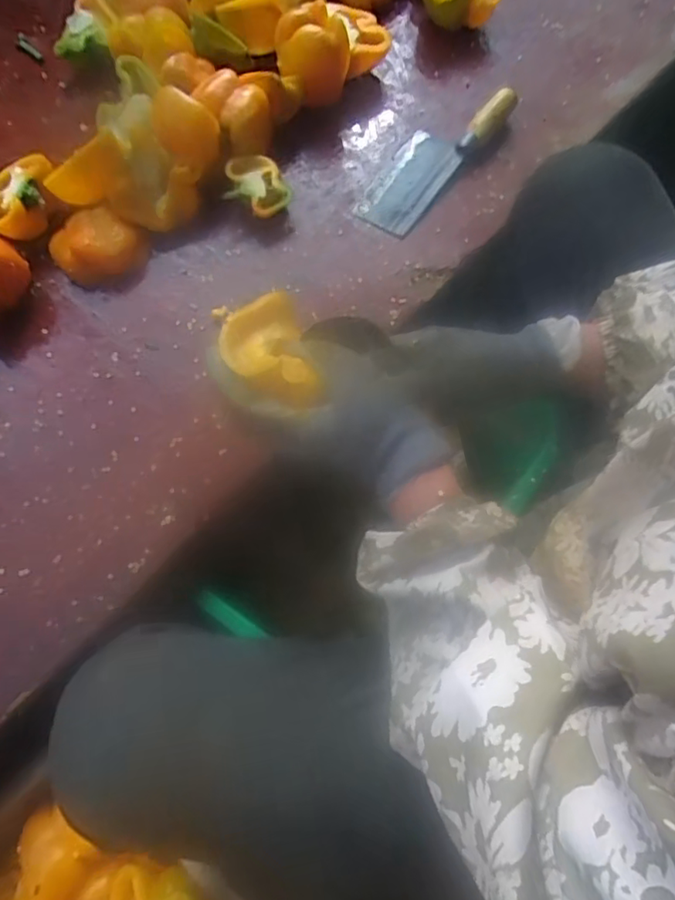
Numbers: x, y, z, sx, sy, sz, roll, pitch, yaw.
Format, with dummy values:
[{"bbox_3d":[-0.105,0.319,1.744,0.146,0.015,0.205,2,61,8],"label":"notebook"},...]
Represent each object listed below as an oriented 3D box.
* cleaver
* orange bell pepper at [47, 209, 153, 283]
[{"bbox_3d":[0.103,-0.320,0.610,0.074,0.034,0.217,36,71,11],"label":"cleaver"},{"bbox_3d":[-0.231,-0.198,0.550,0.087,0.041,0.060,-26,72,-12],"label":"orange bell pepper"}]

